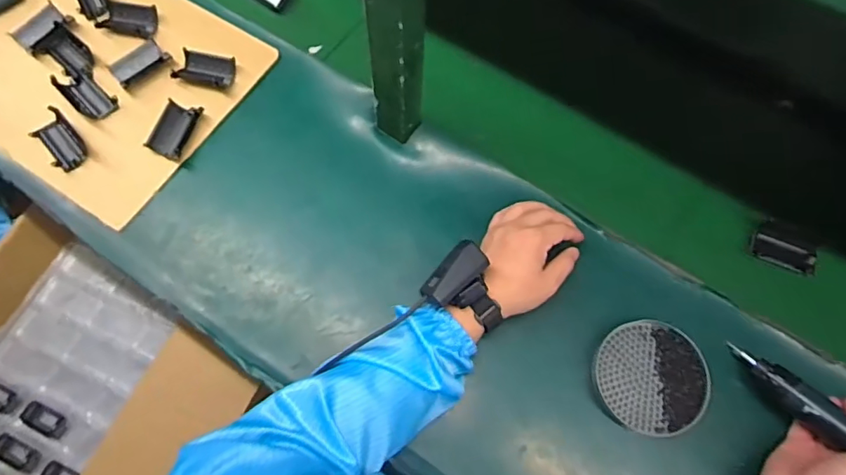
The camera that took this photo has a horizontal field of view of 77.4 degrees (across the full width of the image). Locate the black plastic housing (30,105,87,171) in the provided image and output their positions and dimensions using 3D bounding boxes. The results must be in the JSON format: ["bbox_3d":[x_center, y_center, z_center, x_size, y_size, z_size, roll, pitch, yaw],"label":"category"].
[{"bbox_3d":[-0.434,-0.115,0.630,0.043,0.018,0.073,-38,76,-14],"label":"black plastic housing"}]

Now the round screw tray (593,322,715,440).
[{"bbox_3d":[0.237,0.145,0.549,0.113,0.016,0.113,1,70,-2],"label":"round screw tray"}]

